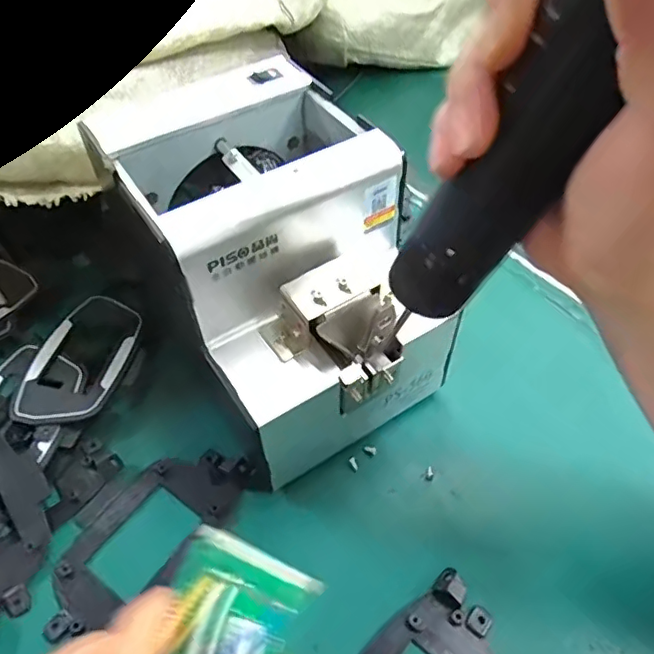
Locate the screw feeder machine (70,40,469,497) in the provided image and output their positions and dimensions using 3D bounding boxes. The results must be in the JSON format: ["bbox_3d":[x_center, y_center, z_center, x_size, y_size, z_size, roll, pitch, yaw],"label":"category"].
[{"bbox_3d":[-0.030,-0.038,0.320,0.124,0.136,0.188,-26,53,-17],"label":"screw feeder machine"}]

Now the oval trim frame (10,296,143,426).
[{"bbox_3d":[-0.158,0.020,0.360,0.060,0.008,0.095,8,51,10],"label":"oval trim frame"}]

